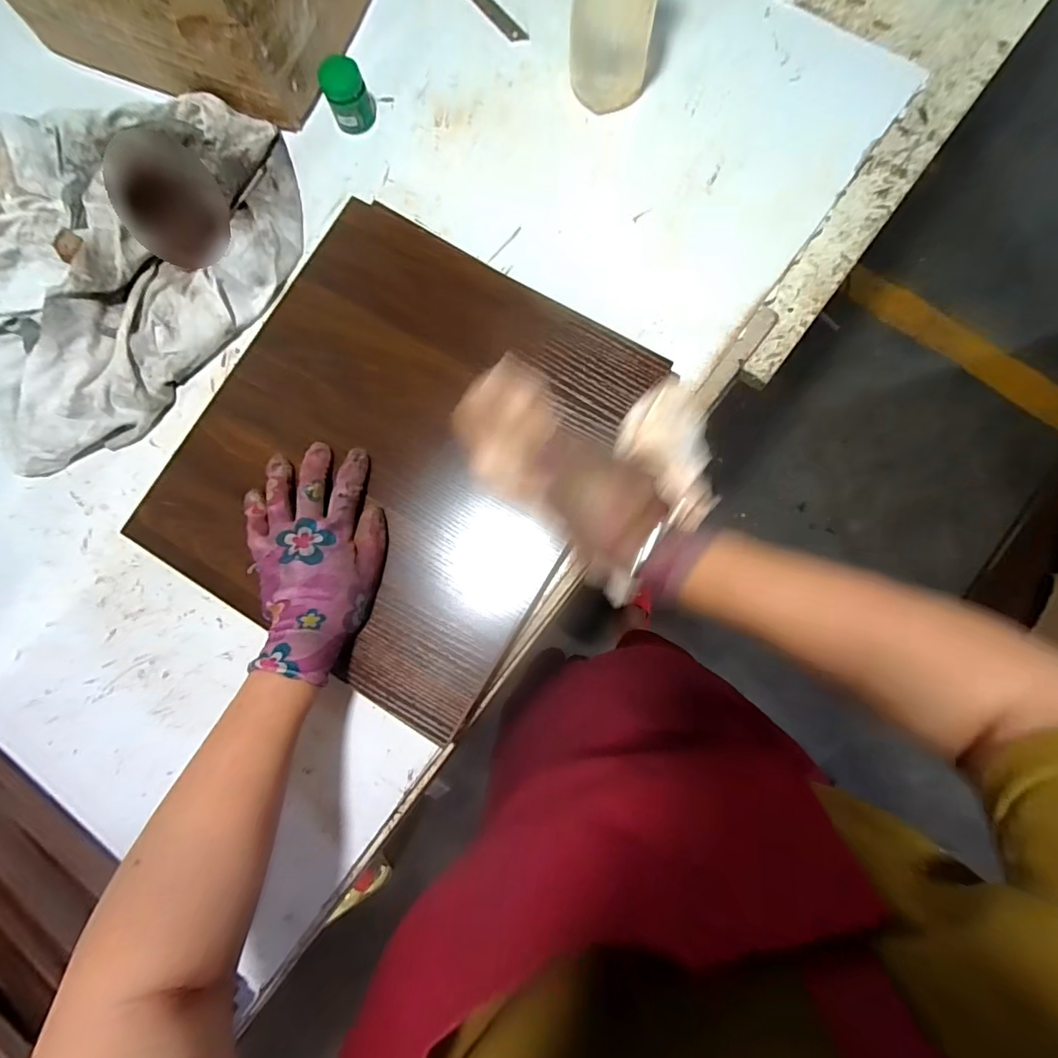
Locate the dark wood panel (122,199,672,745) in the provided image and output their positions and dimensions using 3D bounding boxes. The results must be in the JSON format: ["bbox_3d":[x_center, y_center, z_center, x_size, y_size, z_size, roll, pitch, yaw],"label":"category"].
[{"bbox_3d":[-0.116,-0.072,0.434,0.339,0.027,0.376,30,82,5],"label":"dark wood panel"}]

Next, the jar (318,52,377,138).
[{"bbox_3d":[-0.176,-0.422,0.478,0.041,0.048,0.036,-18,82,0],"label":"jar"}]

